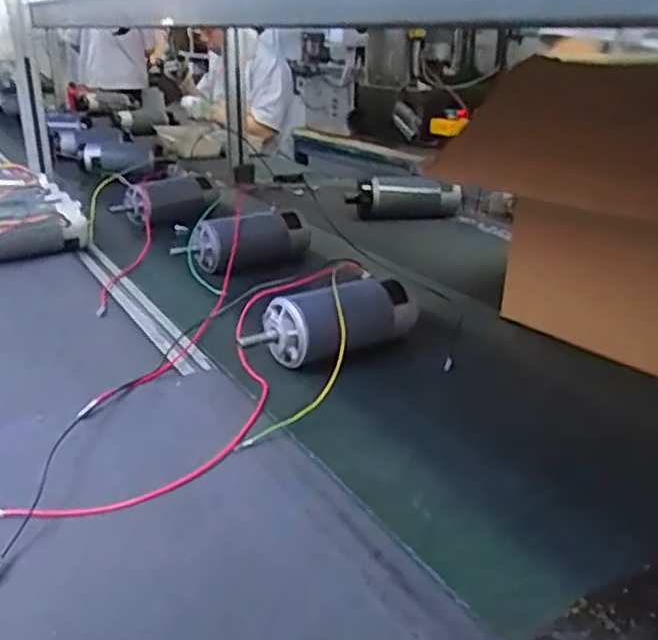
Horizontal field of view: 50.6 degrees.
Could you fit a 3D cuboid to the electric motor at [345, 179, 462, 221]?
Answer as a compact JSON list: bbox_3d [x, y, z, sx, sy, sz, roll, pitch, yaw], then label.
[{"bbox_3d":[0.152,-0.244,1.406,0.225,0.075,0.067,7,23,15],"label":"electric motor"}]

